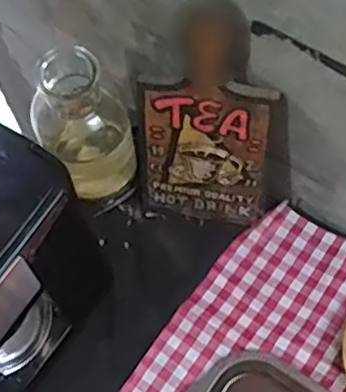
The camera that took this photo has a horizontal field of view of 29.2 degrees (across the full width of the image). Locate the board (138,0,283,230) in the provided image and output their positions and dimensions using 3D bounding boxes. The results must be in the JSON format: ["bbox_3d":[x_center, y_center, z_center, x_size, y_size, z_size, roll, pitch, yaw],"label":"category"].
[{"bbox_3d":[0.039,-0.072,0.692,0.144,0.279,0.020,9,50,8],"label":"board"}]

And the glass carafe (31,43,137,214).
[{"bbox_3d":[-0.099,-0.074,0.745,0.089,0.195,0.097,-34,67,-12],"label":"glass carafe"}]

